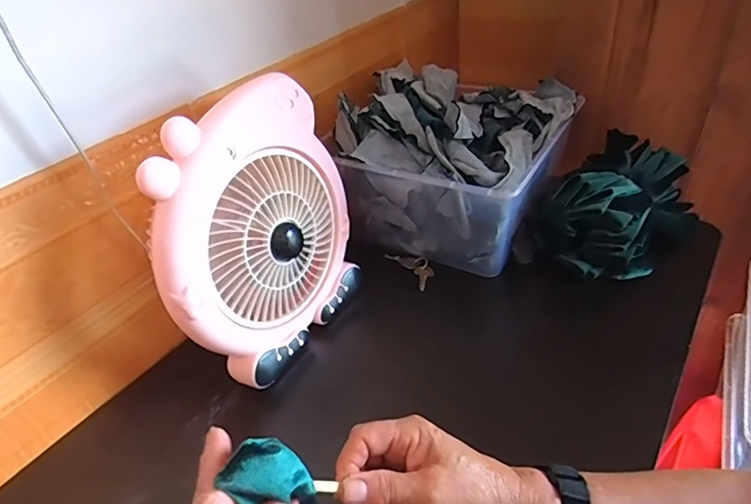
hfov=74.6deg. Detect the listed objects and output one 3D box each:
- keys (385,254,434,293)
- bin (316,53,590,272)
[{"bbox_3d":[0.055,0.019,0.676,0.041,0.009,0.085,-25,40,-23],"label":"keys"},{"bbox_3d":[0.111,-0.131,0.706,0.276,0.186,0.277,15,42,26],"label":"bin"}]

